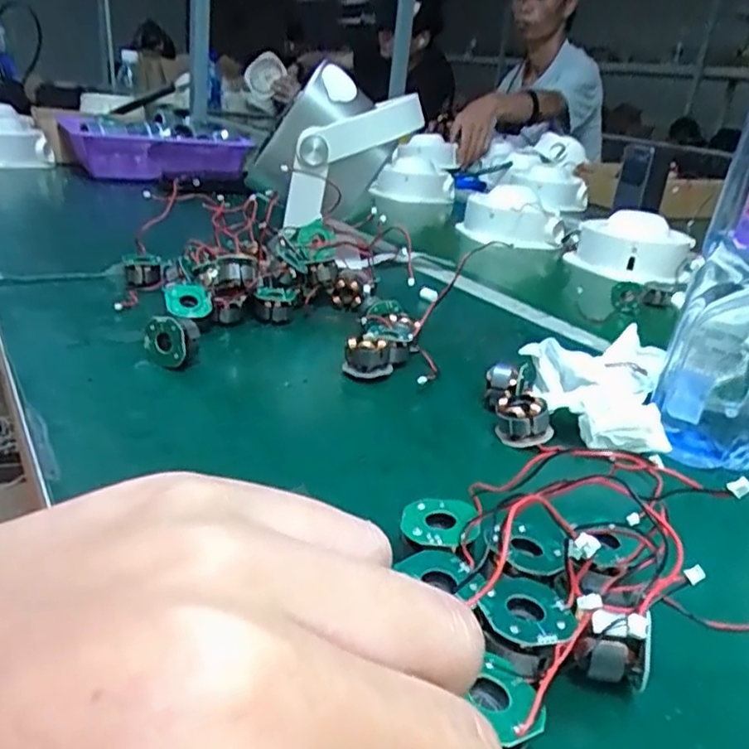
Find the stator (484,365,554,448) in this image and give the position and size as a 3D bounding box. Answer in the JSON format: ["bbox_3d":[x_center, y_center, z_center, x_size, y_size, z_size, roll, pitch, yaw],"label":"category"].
[{"bbox_3d":[0.080,0.019,0.374,0.029,0.023,0.056,0,38,-12],"label":"stator"}]

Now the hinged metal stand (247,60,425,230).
[{"bbox_3d":[-0.033,-0.209,0.614,0.094,0.134,0.146,24,30,34],"label":"hinged metal stand"}]

